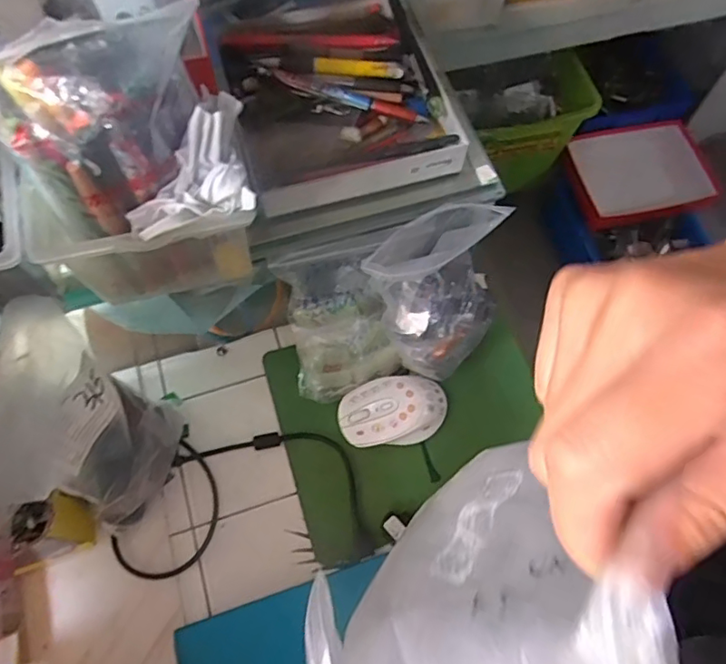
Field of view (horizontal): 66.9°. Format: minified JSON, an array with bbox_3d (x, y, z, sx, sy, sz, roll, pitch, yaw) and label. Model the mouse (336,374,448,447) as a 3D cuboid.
[{"bbox_3d":[0.029,0.076,0.522,0.103,0.043,0.062,-1,67,-3],"label":"mouse"}]

